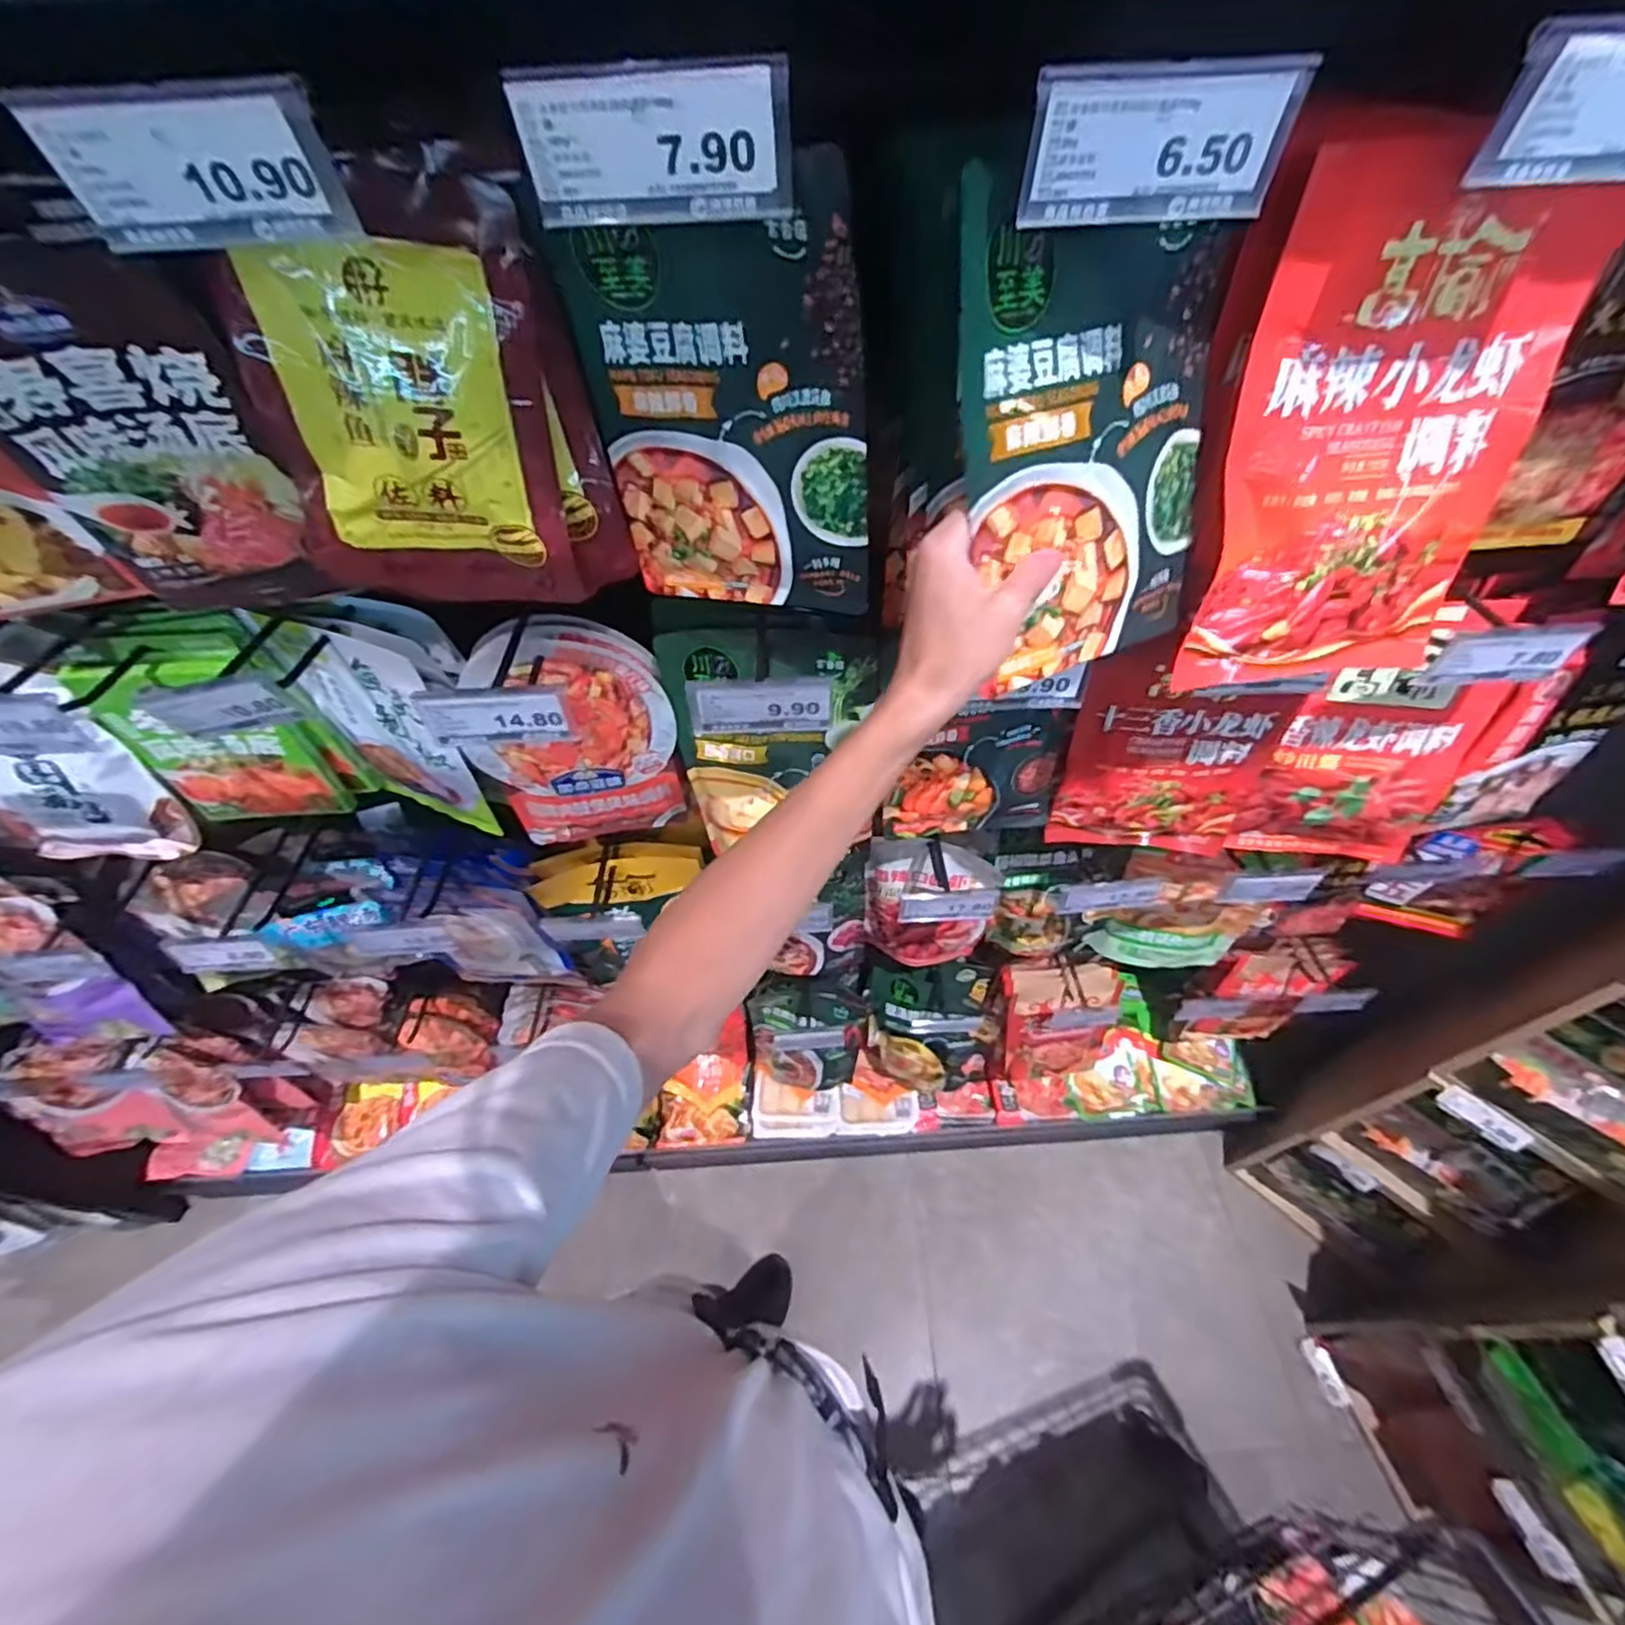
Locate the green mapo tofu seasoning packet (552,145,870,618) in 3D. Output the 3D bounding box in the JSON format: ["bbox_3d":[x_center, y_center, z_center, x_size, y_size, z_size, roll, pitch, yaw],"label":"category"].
[{"bbox_3d":[-0.048,-0.220,0.407,0.162,0.224,0.013,11,54,10],"label":"green mapo tofu seasoning packet"}]

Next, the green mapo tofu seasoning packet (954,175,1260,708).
[{"bbox_3d":[0.147,-0.181,0.367,0.173,0.215,0.010,-15,29,-21],"label":"green mapo tofu seasoning packet"}]

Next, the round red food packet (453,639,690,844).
[{"bbox_3d":[-0.213,-0.057,0.639,0.170,0.238,0.037,-1,53,1],"label":"round red food packet"}]

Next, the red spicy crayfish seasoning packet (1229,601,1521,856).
[{"bbox_3d":[0.491,-0.058,0.619,0.154,0.249,0.030,3,39,10],"label":"red spicy crayfish seasoning packet"}]

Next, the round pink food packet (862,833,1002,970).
[{"bbox_3d":[0.151,0.119,0.908,0.159,0.239,0.052,7,53,7],"label":"round pink food packet"}]

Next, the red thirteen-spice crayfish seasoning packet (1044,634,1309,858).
[{"bbox_3d":[0.324,-0.045,0.635,0.179,0.231,0.027,4,53,5],"label":"red thirteen-spice crayfish seasoning packet"}]

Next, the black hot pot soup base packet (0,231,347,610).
[{"bbox_3d":[-0.380,-0.204,0.409,0.132,0.214,0.024,-11,63,-13],"label":"black hot pot soup base packet"}]

